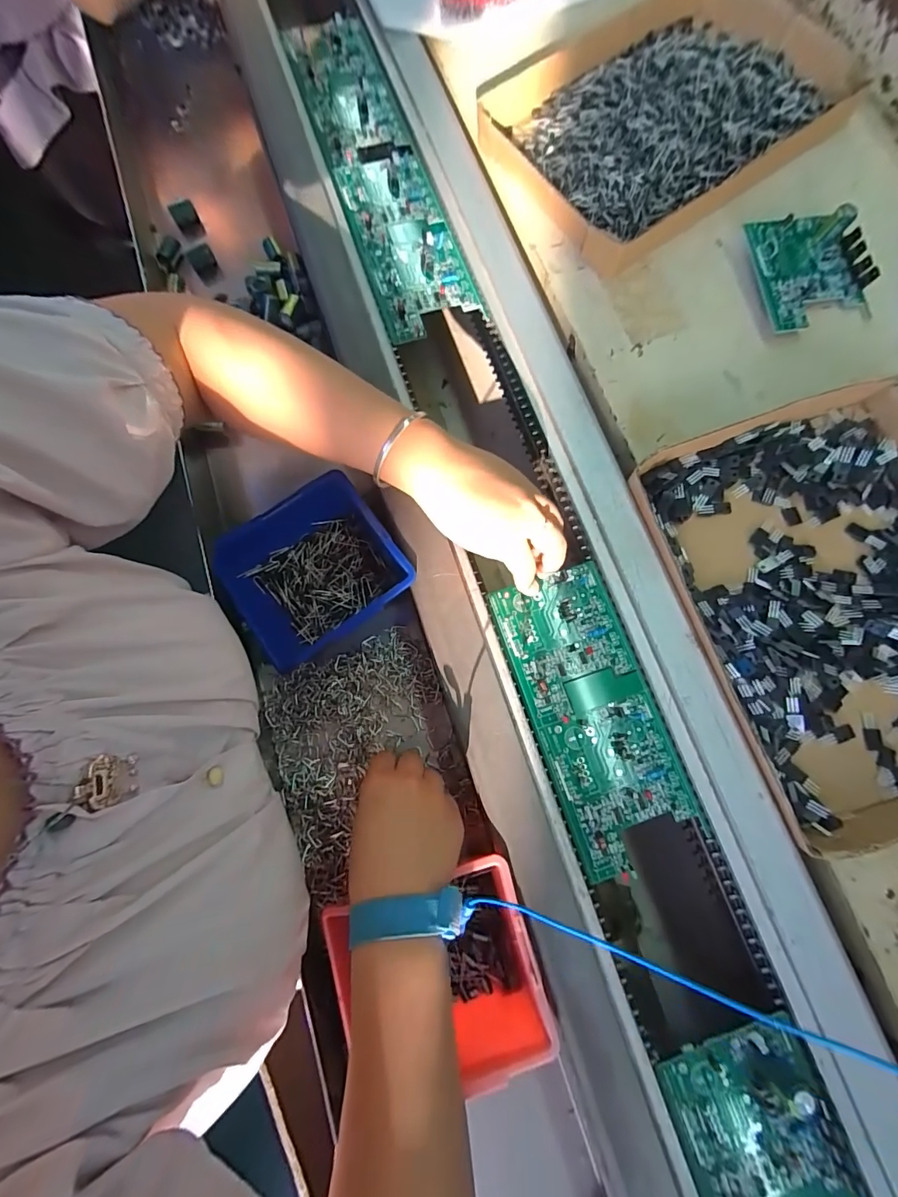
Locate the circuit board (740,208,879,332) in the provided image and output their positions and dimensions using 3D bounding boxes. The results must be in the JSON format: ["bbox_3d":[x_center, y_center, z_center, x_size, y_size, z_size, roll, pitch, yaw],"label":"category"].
[{"bbox_3d":[0.326,-0.297,0.402,0.093,0.035,0.107,-11,78,0],"label":"circuit board"}]

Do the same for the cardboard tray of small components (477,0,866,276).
[{"bbox_3d":[0.216,-0.492,0.447,0.325,0.033,0.250,-30,78,-8],"label":"cardboard tray of small components"}]

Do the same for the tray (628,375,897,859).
[{"bbox_3d":[0.304,0.000,0.336,0.228,0.036,0.311,-18,76,-5],"label":"tray"}]

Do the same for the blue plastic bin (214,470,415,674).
[{"bbox_3d":[-0.112,-0.017,0.371,0.134,0.061,0.115,-33,78,-9],"label":"blue plastic bin"}]

